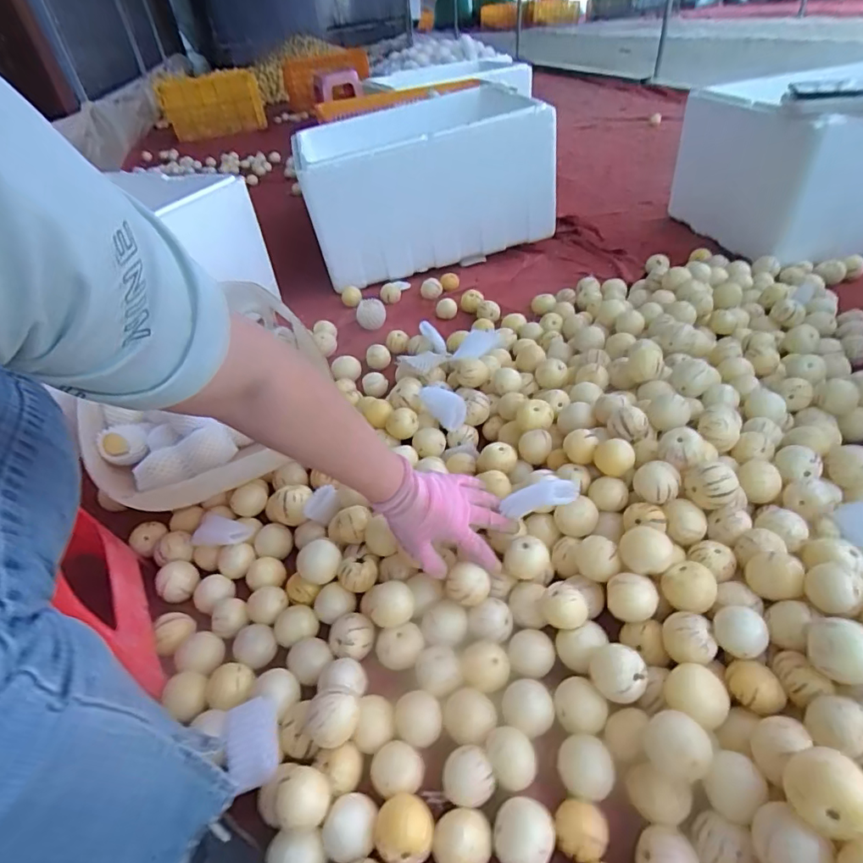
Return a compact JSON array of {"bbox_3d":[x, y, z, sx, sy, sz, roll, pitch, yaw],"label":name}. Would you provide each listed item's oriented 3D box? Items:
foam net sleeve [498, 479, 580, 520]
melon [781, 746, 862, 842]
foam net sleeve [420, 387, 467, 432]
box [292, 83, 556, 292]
[{"bbox_3d":[0.123,0.076,0.579,0.084,0.036,0.028,-21,35,26],"label":"foam net sleeve"},{"bbox_3d":[0.280,0.256,0.363,0.043,0.049,0.053,-23,43,-16],"label":"melon"},{"bbox_3d":[0.018,-0.040,0.790,0.034,0.041,0.075,-32,46,-25],"label":"foam net sleeve"},{"bbox_3d":[-0.020,-0.686,1.367,0.586,0.292,0.459,-9,41,-1],"label":"box"}]

